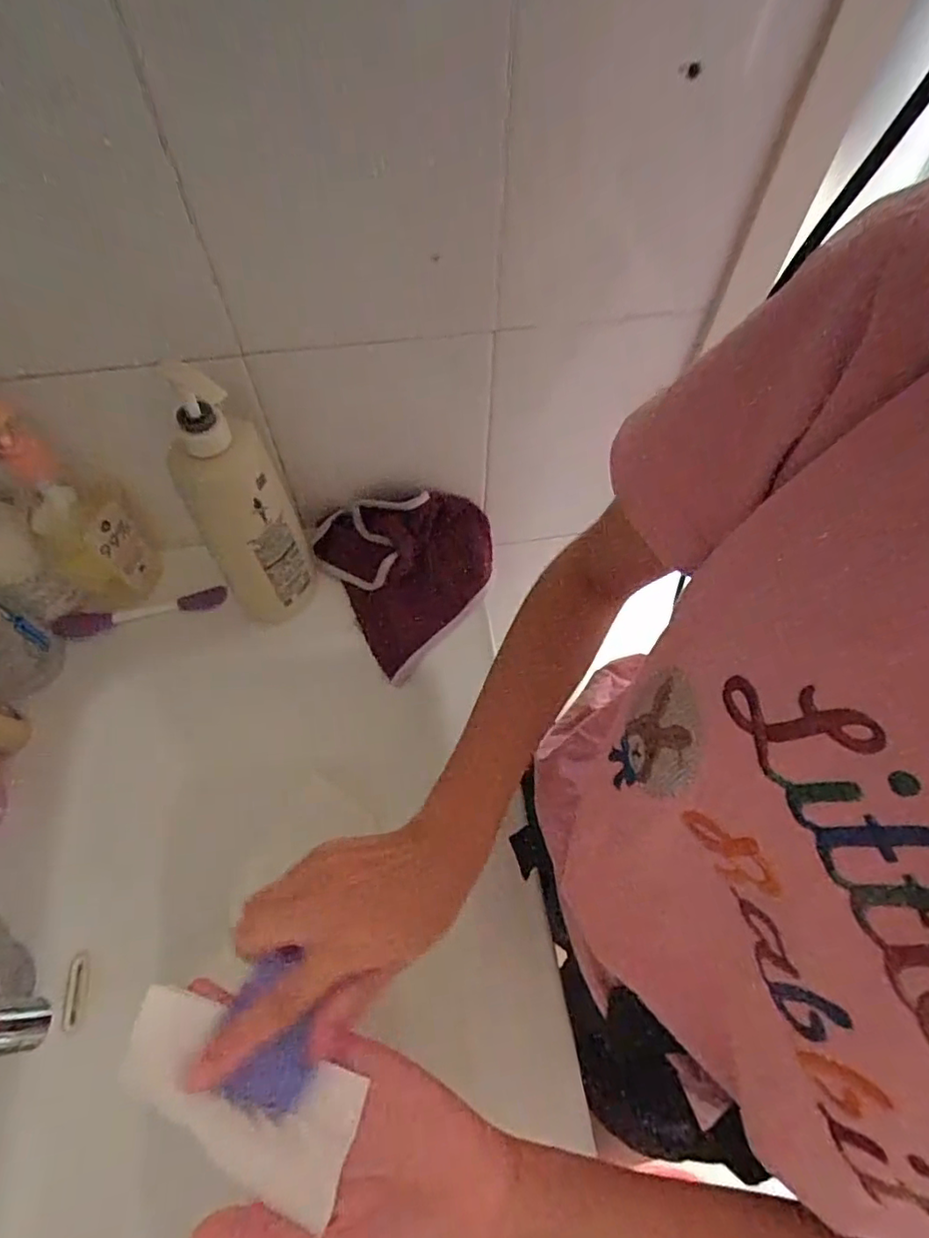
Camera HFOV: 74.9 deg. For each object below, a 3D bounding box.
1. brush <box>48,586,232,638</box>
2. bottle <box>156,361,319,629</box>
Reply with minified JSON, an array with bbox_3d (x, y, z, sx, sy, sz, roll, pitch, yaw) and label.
[{"bbox_3d":[-0.321,-0.008,0.606,0.160,0.026,0.017,-16,63,-8],"label":"brush"},{"bbox_3d":[-0.180,-0.085,0.504,0.083,0.252,0.058,-36,68,-18],"label":"bottle"}]

